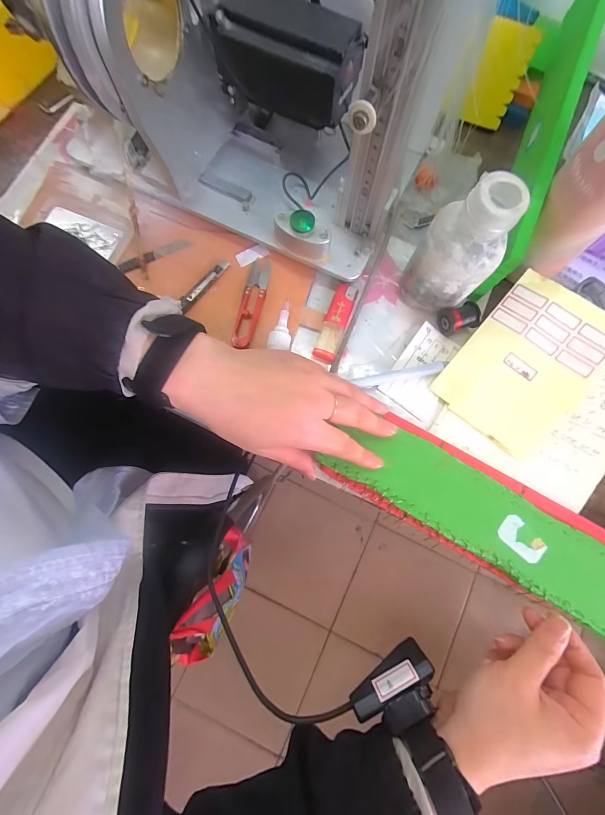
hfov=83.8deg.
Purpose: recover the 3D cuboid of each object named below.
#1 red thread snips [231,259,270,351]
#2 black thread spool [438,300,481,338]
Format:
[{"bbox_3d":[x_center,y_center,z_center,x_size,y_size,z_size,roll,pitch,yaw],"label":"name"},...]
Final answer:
[{"bbox_3d":[-0.052,-0.110,0.354,0.021,0.010,0.099,11,78,2],"label":"red thread snips"},{"bbox_3d":[0.159,-0.091,0.343,0.036,0.023,0.027,-16,78,-3],"label":"black thread spool"}]

